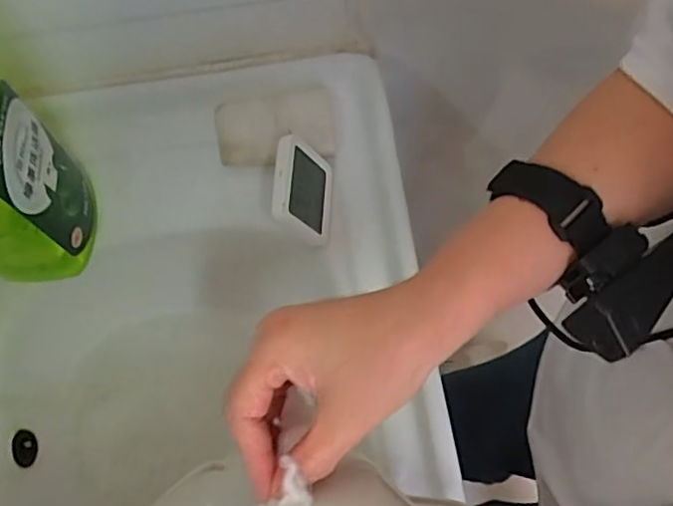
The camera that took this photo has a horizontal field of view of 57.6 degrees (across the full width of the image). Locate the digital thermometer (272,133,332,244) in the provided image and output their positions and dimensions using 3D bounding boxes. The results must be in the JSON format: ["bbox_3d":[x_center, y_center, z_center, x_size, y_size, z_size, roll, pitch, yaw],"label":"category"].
[{"bbox_3d":[-0.026,-0.051,0.525,0.014,0.077,0.077,-9,68,31],"label":"digital thermometer"}]

